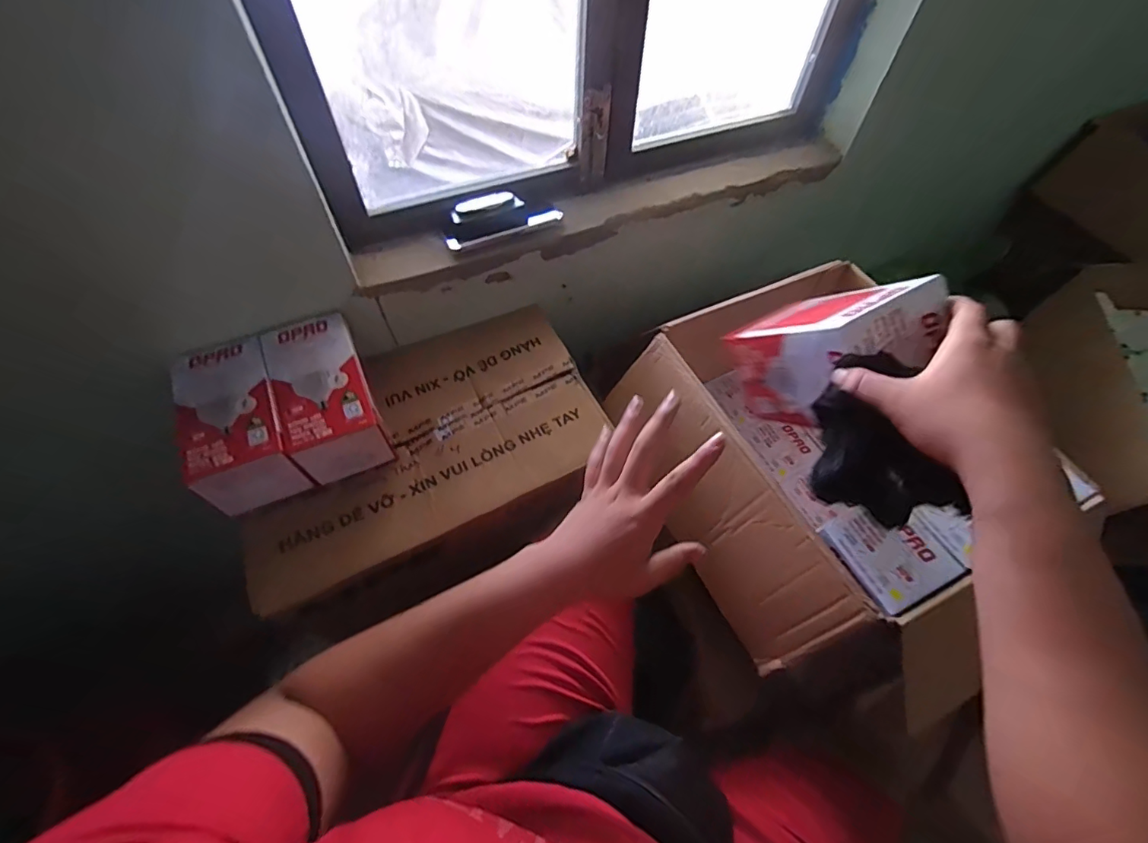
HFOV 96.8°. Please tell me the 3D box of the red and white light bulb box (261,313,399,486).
[{"bbox_3d":[-0.310,-0.023,0.656,0.106,0.113,0.187,-20,60,-14],"label":"red and white light bulb box"}]

